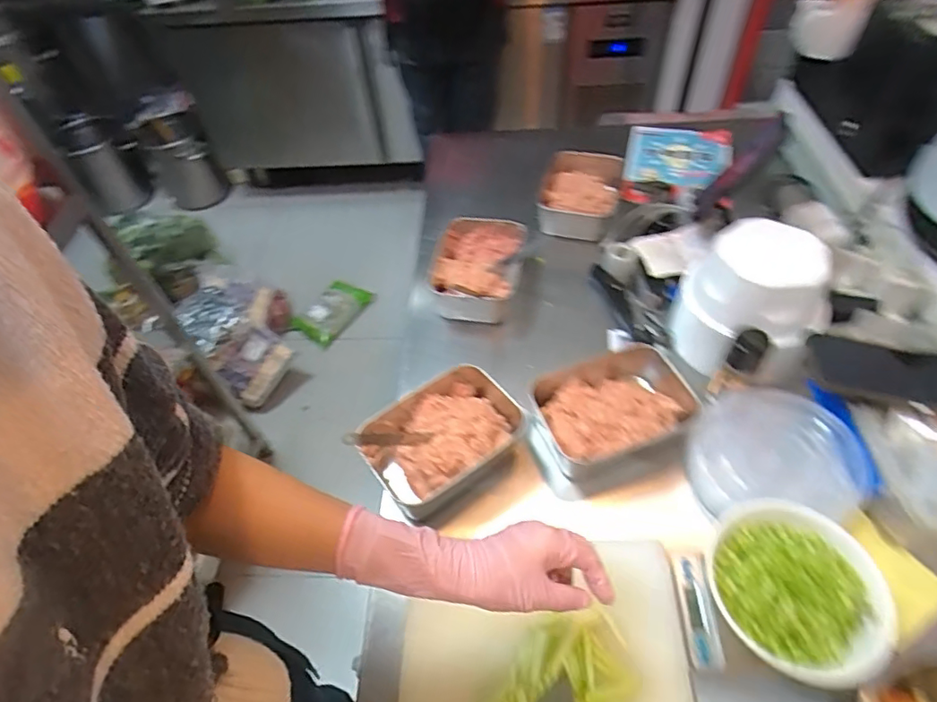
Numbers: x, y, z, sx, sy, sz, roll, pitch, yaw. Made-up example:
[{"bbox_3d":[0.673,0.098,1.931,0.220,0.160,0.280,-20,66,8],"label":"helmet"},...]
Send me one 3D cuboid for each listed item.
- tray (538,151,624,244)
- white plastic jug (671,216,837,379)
[{"bbox_3d":[0.197,-0.275,0.951,0.133,0.055,0.202,11,53,13],"label":"tray"},{"bbox_3d":[0.359,-0.060,0.683,0.164,0.142,0.159,25,57,22],"label":"white plastic jug"}]

